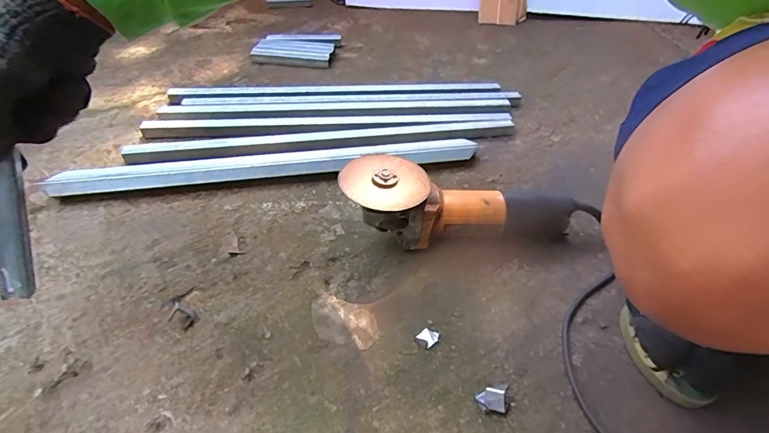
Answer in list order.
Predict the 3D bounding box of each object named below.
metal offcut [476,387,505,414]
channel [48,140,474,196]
[{"bbox_3d":[0.098,0.168,0.370,0.022,0.021,0.018,4,45,-1],"label":"metal offcut"},{"bbox_3d":[-0.150,-0.073,0.590,0.579,0.025,0.048,-7,46,-12],"label":"channel"}]

